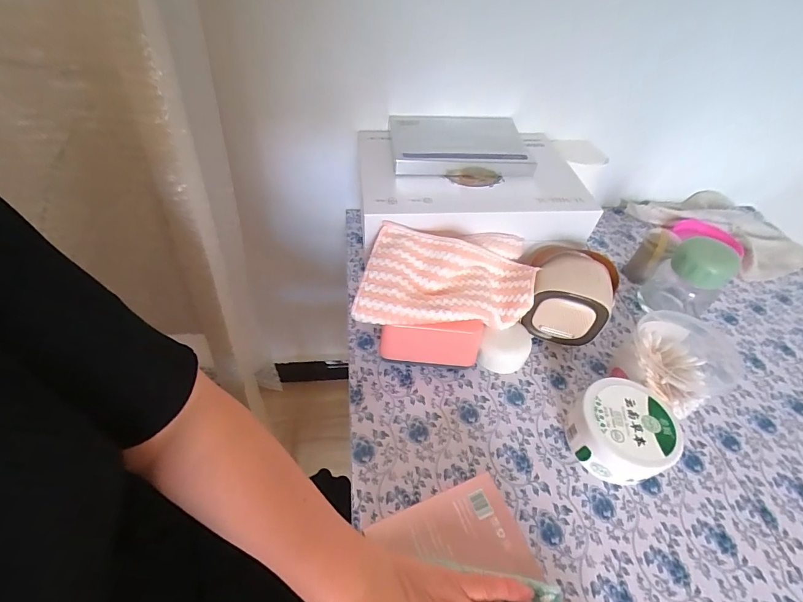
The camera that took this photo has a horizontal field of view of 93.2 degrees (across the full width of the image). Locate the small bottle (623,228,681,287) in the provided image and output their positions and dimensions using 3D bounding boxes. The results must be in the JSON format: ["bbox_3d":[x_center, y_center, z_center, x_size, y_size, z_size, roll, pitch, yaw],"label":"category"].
[{"bbox_3d":[0.371,-0.066,0.567,0.042,0.084,0.043,38,56,25],"label":"small bottle"}]

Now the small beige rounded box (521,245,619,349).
[{"bbox_3d":[0.202,-0.003,0.476,0.101,0.107,0.086,11,49,4],"label":"small beige rounded box"}]

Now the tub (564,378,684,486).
[{"bbox_3d":[0.223,0.135,0.392,0.088,0.055,0.091,3,49,-3],"label":"tub"}]

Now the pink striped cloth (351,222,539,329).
[{"bbox_3d":[0.052,-0.024,0.435,0.203,0.070,0.110,-2,49,-6],"label":"pink striped cloth"}]

